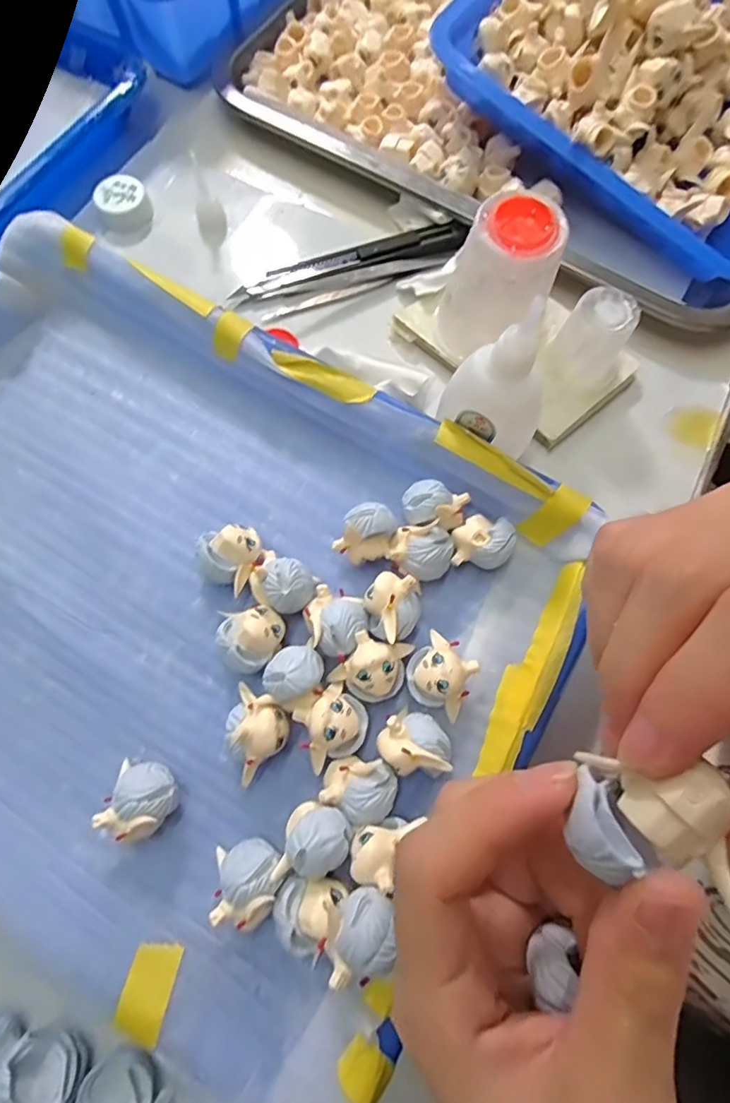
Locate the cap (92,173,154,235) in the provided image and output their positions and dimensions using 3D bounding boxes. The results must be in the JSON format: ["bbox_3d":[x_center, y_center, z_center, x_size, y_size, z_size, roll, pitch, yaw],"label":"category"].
[{"bbox_3d":[-0.138,-0.200,0.302,0.027,0.013,0.031,-22,75,-7],"label":"cap"}]

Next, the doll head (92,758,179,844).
[{"bbox_3d":[-0.085,0.096,0.203,0.024,0.021,0.027,25,75,6],"label":"doll head"}]

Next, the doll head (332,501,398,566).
[{"bbox_3d":[0.001,-0.007,0.236,0.021,0.027,0.027,30,75,7],"label":"doll head"}]

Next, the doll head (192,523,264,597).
[{"bbox_3d":[-0.059,0.002,0.231,0.024,0.020,0.028,30,75,7],"label":"doll head"}]

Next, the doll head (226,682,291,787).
[{"bbox_3d":[-0.042,0.070,0.210,0.023,0.024,0.035,-19,75,-7],"label":"doll head"}]

